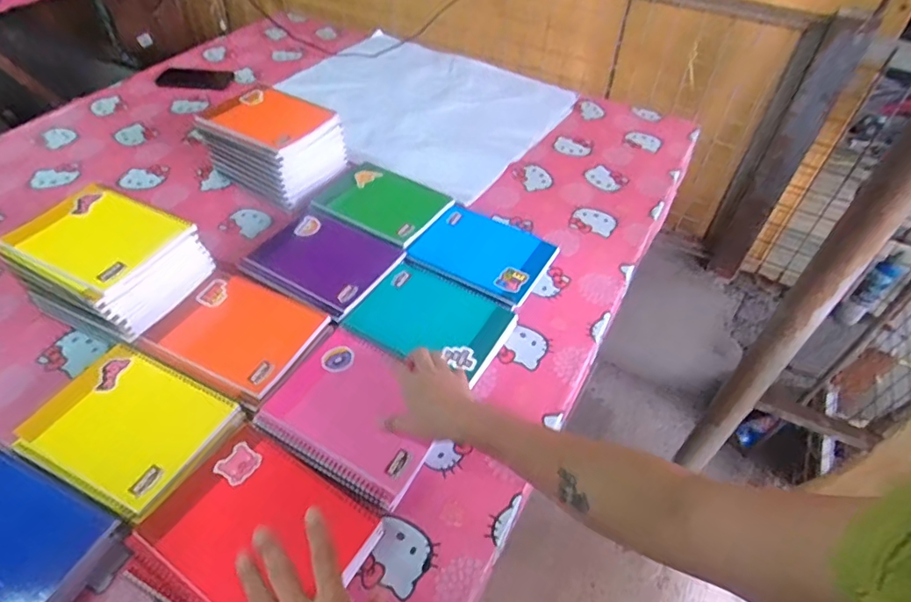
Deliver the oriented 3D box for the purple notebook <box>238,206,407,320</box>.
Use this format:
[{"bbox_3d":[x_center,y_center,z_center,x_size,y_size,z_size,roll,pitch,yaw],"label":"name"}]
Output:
[{"bbox_3d":[-0.201,-0.063,0.811,0.208,0.022,0.164,24,53,22],"label":"purple notebook"}]

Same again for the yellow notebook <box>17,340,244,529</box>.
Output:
[{"bbox_3d":[-0.372,0.140,0.607,0.216,0.011,0.153,21,50,17],"label":"yellow notebook"}]

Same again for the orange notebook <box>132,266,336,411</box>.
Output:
[{"bbox_3d":[-0.287,0.039,0.705,0.208,0.011,0.168,24,51,19],"label":"orange notebook"}]

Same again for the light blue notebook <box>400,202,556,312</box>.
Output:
[{"bbox_3d":[0.043,-0.076,0.828,0.191,0.017,0.166,25,49,16],"label":"light blue notebook"}]

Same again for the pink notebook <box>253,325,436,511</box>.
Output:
[{"bbox_3d":[-0.116,0.124,0.632,0.201,0.024,0.158,24,58,21],"label":"pink notebook"}]

